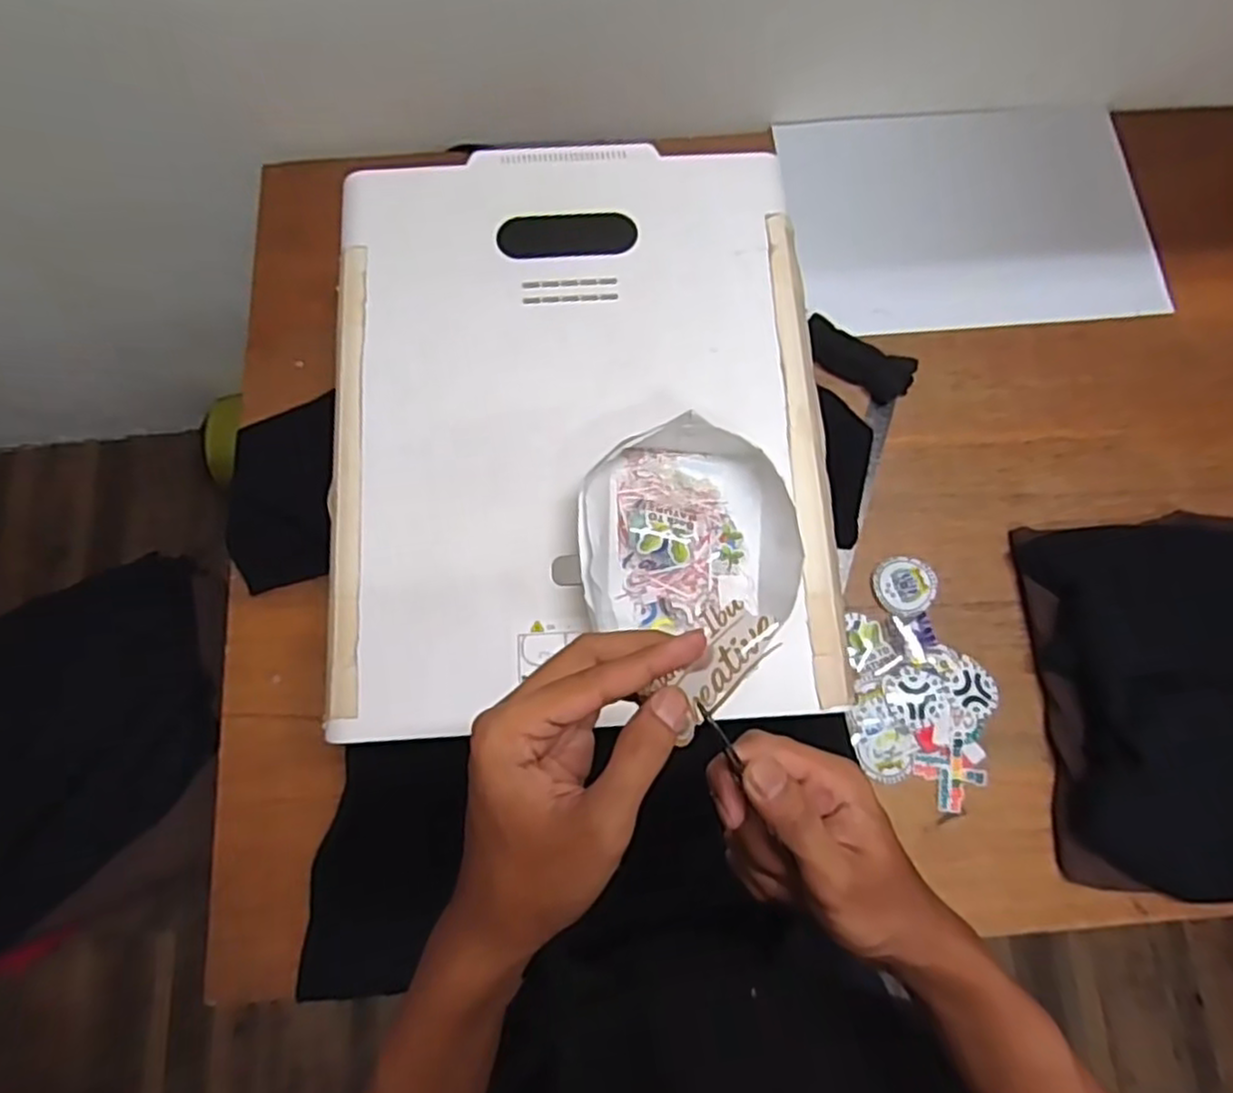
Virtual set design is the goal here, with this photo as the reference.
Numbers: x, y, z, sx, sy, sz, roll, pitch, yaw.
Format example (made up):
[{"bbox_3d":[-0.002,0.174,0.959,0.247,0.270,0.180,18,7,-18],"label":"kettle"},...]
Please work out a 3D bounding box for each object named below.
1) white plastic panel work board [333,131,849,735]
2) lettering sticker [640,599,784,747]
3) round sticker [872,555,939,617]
[{"bbox_3d":[-0.031,-0.114,0.602,0.396,0.010,0.500,-4,76,-1],"label":"white plastic panel work board"},{"bbox_3d":[0.041,0.050,0.309,0.031,0.004,0.060,42,96,4],"label":"lettering sticker"},{"bbox_3d":[0.292,0.039,0.732,0.061,0.004,0.060,-1,76,4],"label":"round sticker"}]

